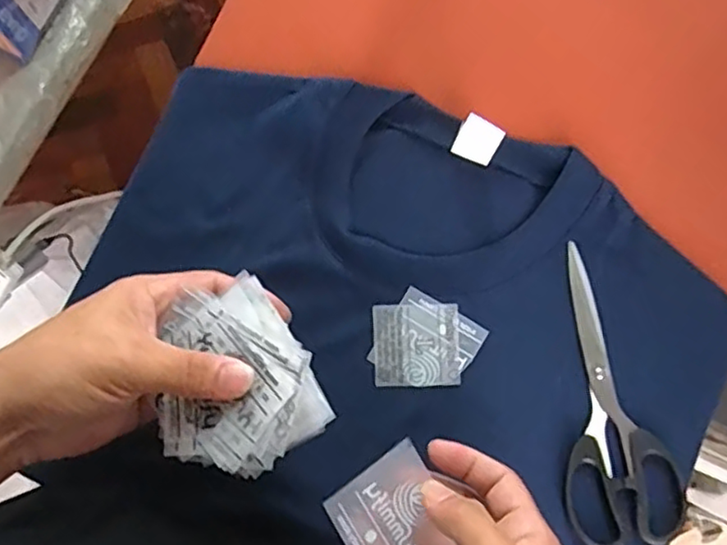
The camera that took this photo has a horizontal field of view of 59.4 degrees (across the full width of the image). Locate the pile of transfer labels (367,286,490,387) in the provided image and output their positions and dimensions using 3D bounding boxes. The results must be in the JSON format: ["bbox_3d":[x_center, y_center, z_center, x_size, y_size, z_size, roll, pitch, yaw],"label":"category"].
[{"bbox_3d":[0.040,0.041,0.398,0.068,0.005,0.057,-2,77,-1],"label":"pile of transfer labels"}]

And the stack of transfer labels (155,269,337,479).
[{"bbox_3d":[-0.069,0.055,0.319,0.083,0.023,0.093,-35,80,-7],"label":"stack of transfer labels"}]

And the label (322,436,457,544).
[{"bbox_3d":[0.016,0.129,0.332,0.056,0.004,0.064,-32,98,-19],"label":"label"}]

